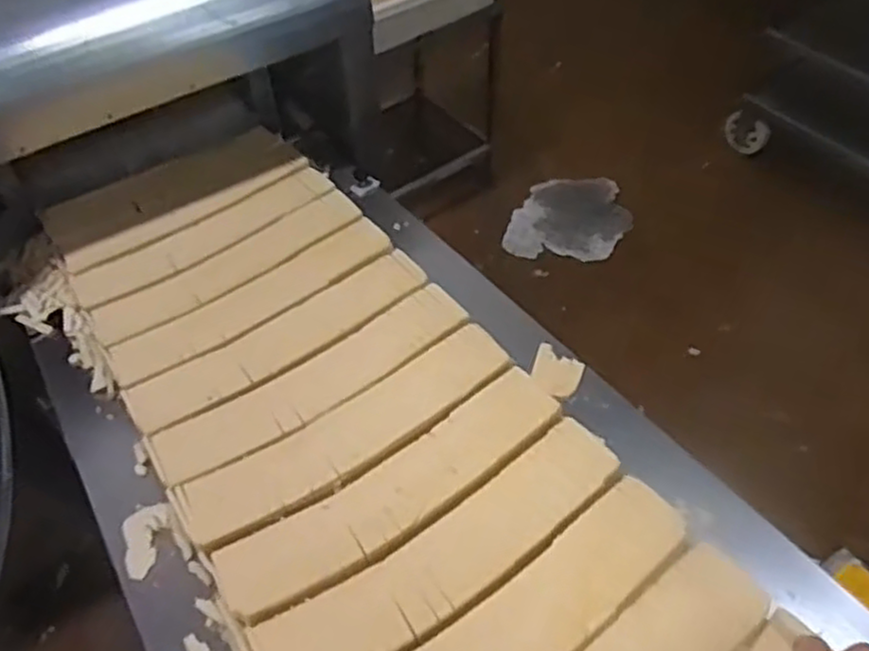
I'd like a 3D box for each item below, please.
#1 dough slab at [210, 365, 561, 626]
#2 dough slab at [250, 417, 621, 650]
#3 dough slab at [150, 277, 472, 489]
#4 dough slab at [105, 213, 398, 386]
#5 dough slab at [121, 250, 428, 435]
[{"bbox_3d":[-0.029,0.155,0.709,0.354,0.018,0.089,-29,56,-20],"label":"dough slab"},{"bbox_3d":[0.016,0.202,0.656,0.352,0.027,0.087,-29,56,-20],"label":"dough slab"},{"bbox_3d":[-0.128,0.060,0.810,0.359,0.027,0.090,-27,55,-19],"label":"dough slab"},{"bbox_3d":[-0.219,-0.033,0.929,0.362,0.025,0.084,-29,56,-20],"label":"dough slab"},{"bbox_3d":[-0.176,0.012,0.874,0.363,0.030,0.088,-27,55,-19],"label":"dough slab"}]

